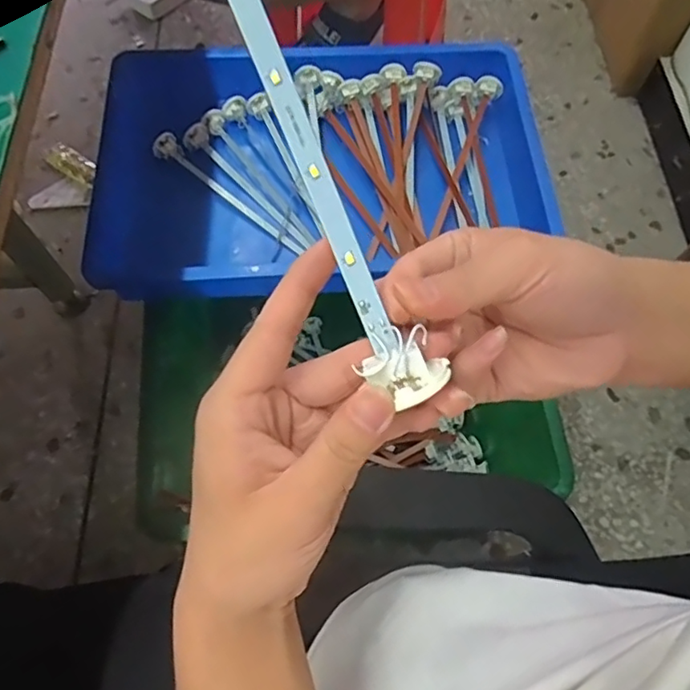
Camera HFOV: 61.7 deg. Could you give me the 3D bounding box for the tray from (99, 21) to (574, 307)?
[{"bbox_3d":[-0.017,-0.252,0.778,0.541,0.090,0.375,-8,66,-4],"label":"tray"}]

